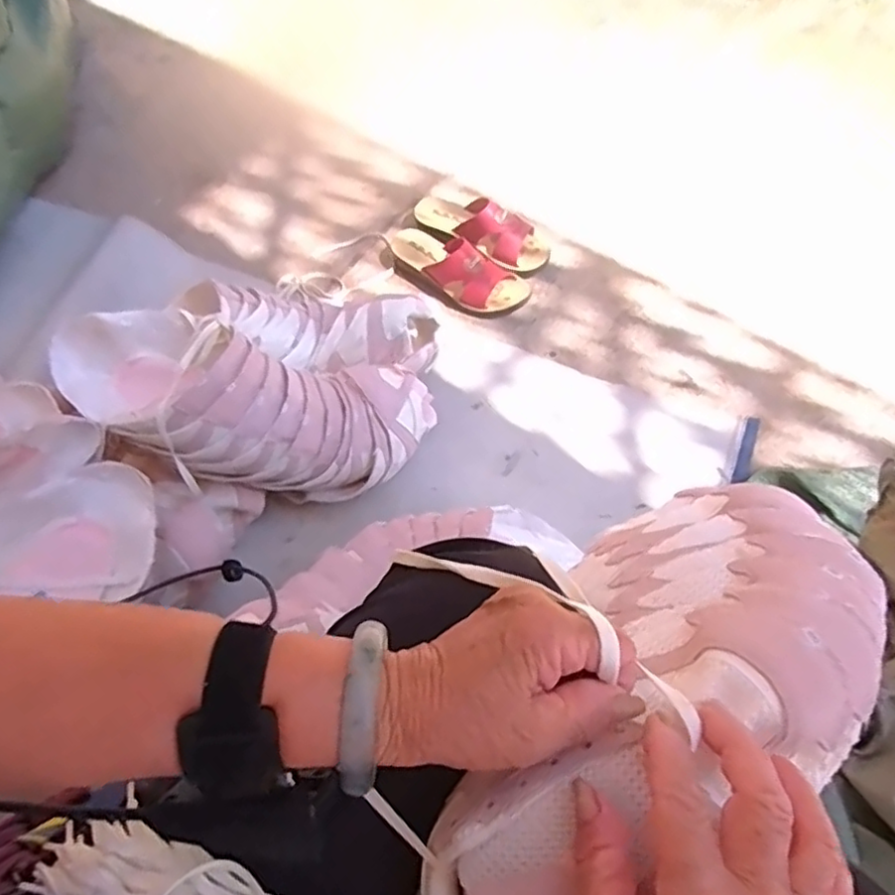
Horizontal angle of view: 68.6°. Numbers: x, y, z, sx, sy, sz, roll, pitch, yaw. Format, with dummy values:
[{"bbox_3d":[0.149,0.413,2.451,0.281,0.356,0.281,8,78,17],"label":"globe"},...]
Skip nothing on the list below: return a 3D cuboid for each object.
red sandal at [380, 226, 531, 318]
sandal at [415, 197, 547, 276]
[{"bbox_3d":[0.006,-0.272,0.988,0.238,0.079,0.087,31,69,17],"label":"red sandal"},{"bbox_3d":[0.051,-0.345,1.026,0.227,0.076,0.095,33,70,17],"label":"sandal"}]

